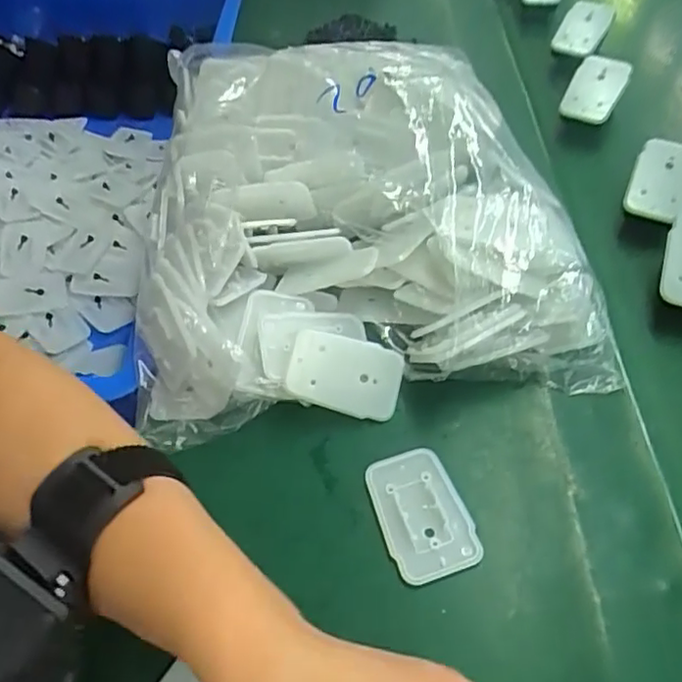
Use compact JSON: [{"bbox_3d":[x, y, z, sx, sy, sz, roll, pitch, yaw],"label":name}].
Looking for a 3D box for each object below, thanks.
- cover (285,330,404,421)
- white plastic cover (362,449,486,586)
[{"bbox_3d":[0.003,0.020,0.366,0.066,0.004,0.043,16,83,-7],"label":"cover"},{"bbox_3d":[0.042,0.090,0.327,0.044,0.005,0.068,-15,52,-9],"label":"white plastic cover"}]

